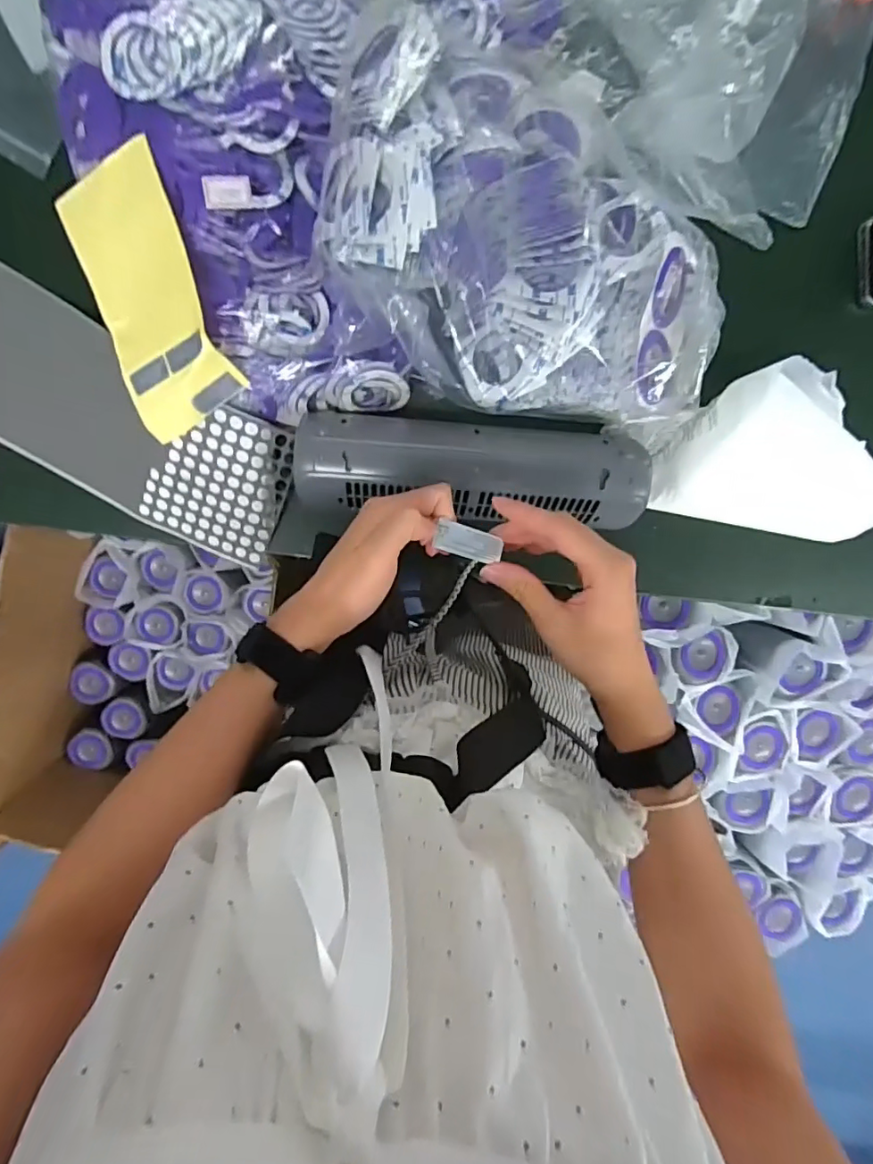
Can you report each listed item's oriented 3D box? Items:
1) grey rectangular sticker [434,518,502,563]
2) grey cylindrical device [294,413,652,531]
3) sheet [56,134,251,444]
[{"bbox_3d":[0.022,-0.025,0.351,0.041,0.004,0.019,17,98,-8],"label":"grey rectangular sticker"},{"bbox_3d":[0.032,-0.100,0.492,0.302,0.062,0.083,5,99,-4],"label":"grey cylindrical device"},{"bbox_3d":[-0.234,-0.232,0.452,0.103,0.025,0.199,-17,98,25],"label":"sheet"}]

